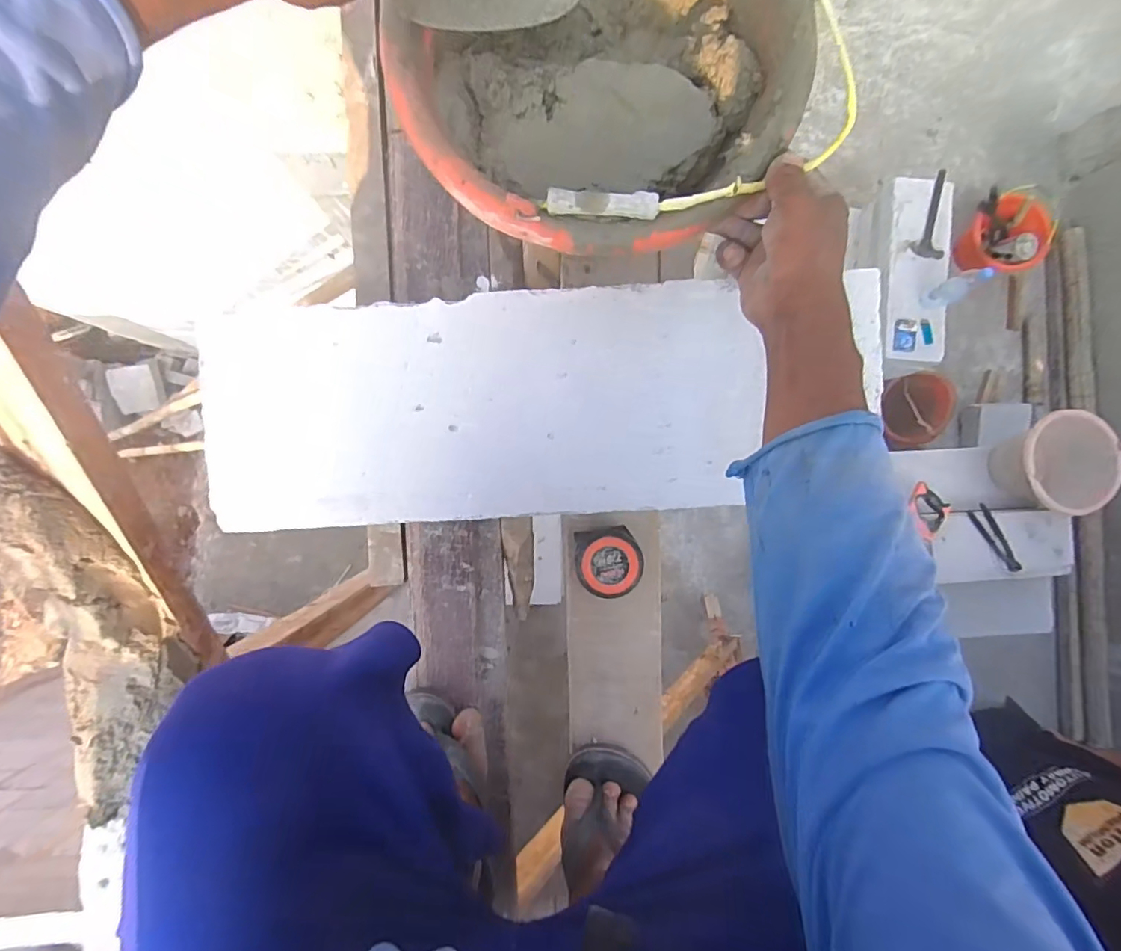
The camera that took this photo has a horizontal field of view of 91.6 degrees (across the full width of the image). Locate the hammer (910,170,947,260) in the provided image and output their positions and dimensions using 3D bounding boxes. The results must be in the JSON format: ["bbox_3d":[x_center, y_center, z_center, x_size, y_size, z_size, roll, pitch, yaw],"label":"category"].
[{"bbox_3d":[1.030,-0.725,1.518,0.083,0.027,0.240,4,93,14],"label":"hammer"}]

